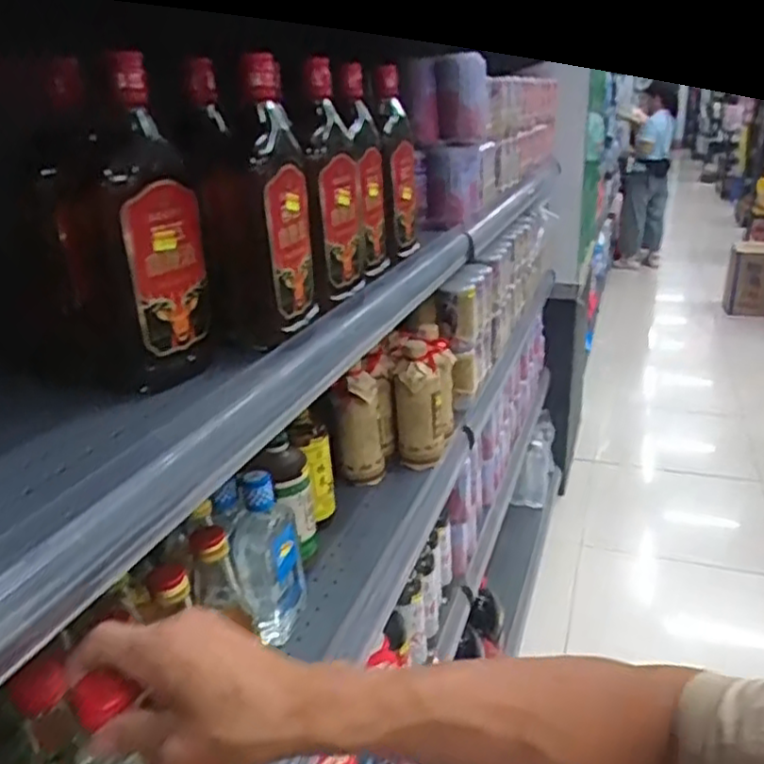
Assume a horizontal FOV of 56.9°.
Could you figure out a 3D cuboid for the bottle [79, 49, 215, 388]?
[{"bbox_3d":[-0.173,-0.114,0.514,0.082,0.211,0.082,-7,22,-11],"label":"bottle"}]

